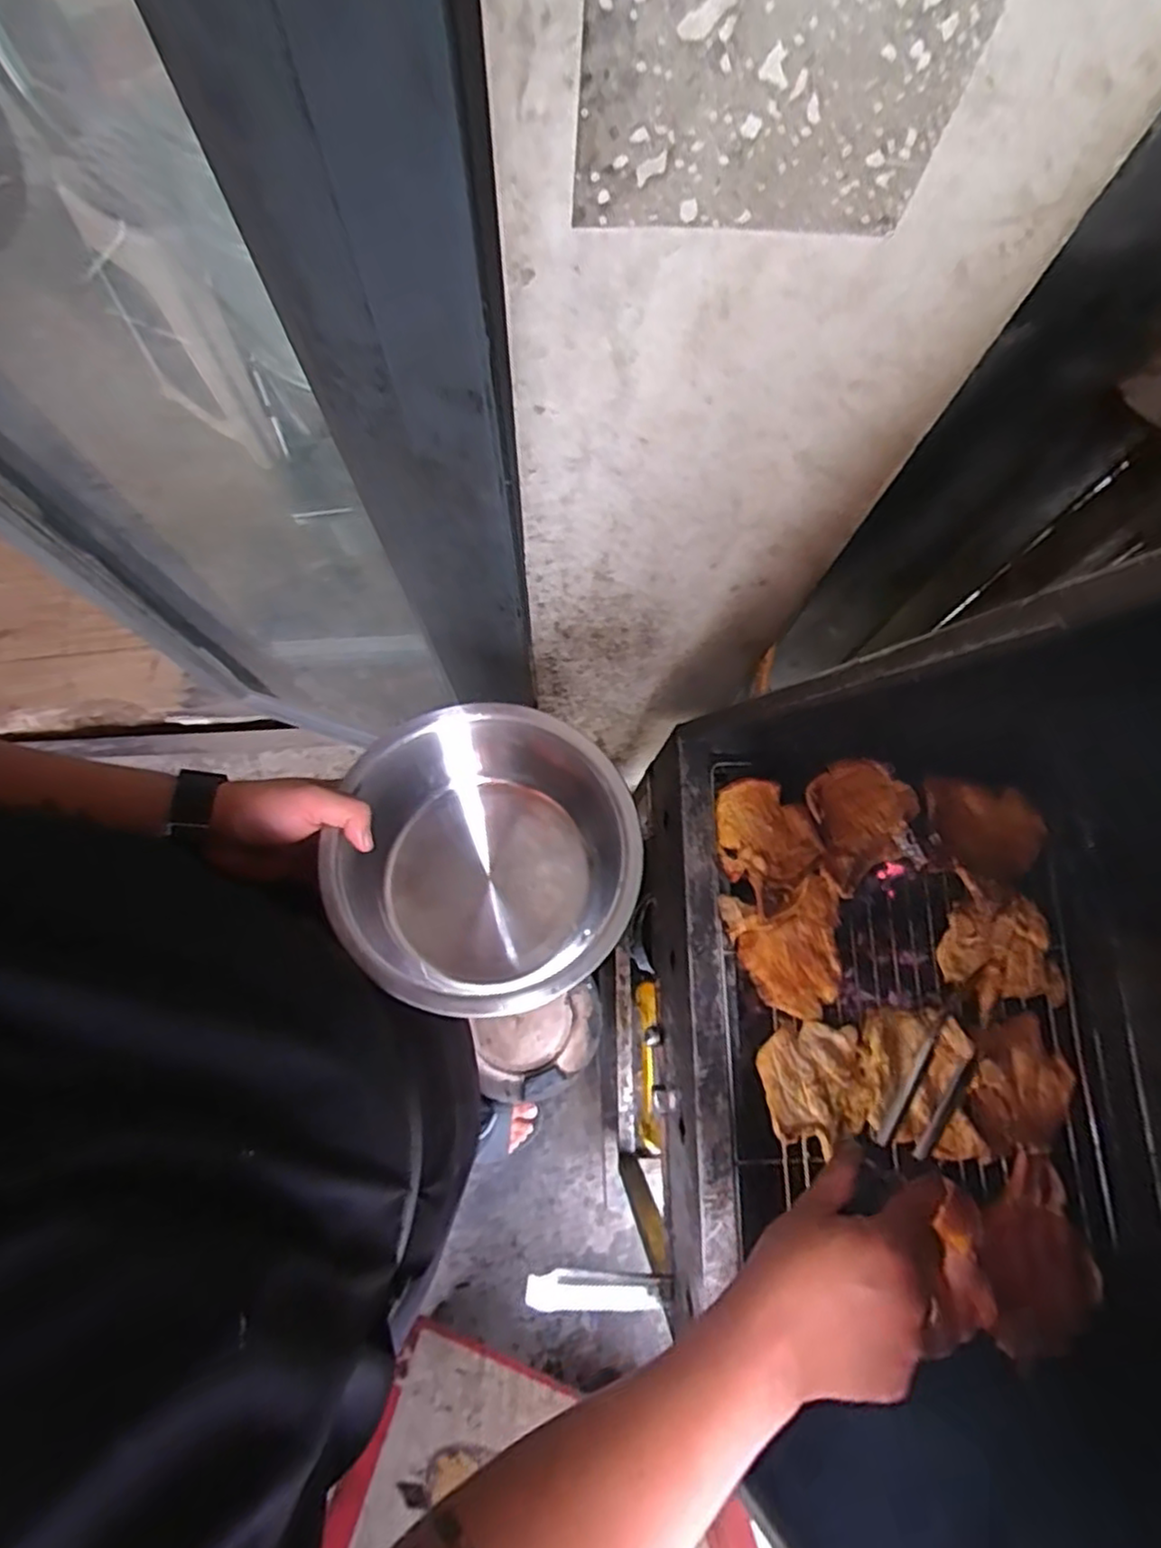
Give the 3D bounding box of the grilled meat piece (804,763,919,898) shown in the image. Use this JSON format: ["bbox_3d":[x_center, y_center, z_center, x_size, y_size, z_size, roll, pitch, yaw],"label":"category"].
[{"bbox_3d":[0.273,0.046,0.658,0.094,0.017,0.121,-10,76,-3],"label":"grilled meat piece"}]

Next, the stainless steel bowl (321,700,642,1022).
[{"bbox_3d":[-0.071,0.066,0.546,0.221,0.127,0.219,0,76,-1],"label":"stainless steel bowl"}]

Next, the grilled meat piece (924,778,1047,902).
[{"bbox_3d":[0.391,0.046,0.667,0.097,0.024,0.116,-34,79,-9],"label":"grilled meat piece"}]

